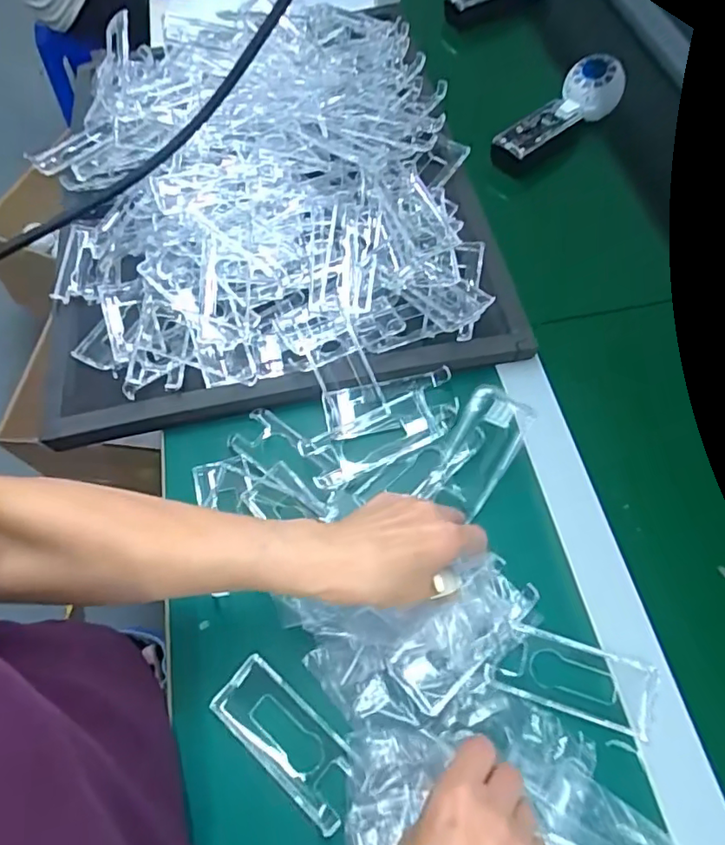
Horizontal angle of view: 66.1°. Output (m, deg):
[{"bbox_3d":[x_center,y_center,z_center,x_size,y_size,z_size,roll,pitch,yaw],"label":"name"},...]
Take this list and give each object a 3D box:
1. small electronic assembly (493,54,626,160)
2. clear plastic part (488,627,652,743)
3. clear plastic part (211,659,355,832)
[{"bbox_3d":[0.212,-0.338,0.603,0.156,0.060,0.042,-34,66,-14],"label":"small electronic assembly"},{"bbox_3d":[0.138,0.168,0.367,0.100,0.006,0.044,16,64,11],"label":"clear plastic part"},{"bbox_3d":[-0.049,0.206,0.362,0.106,0.015,0.045,38,70,20],"label":"clear plastic part"}]

